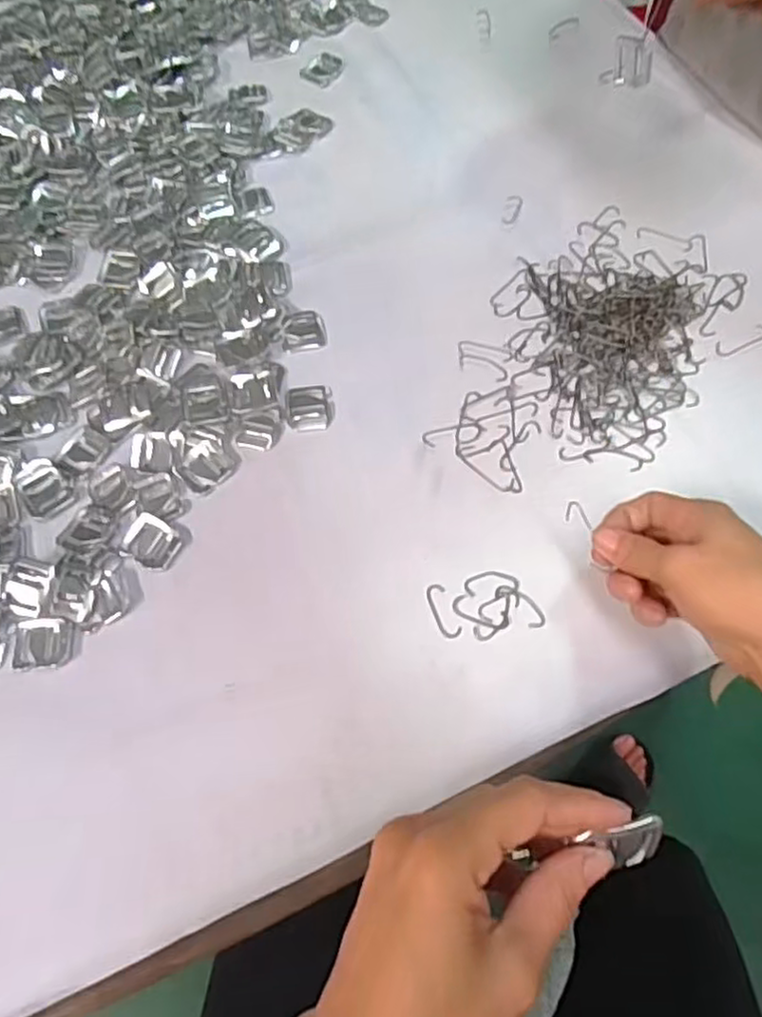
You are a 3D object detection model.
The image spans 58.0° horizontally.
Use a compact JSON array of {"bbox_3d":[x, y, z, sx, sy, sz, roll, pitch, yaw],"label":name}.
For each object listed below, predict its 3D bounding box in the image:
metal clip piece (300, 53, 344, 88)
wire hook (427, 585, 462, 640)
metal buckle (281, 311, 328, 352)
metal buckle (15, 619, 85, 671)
[{"bbox_3d":[-0.054,-0.397,0.622,0.032,0.005,0.037,30,69,16],"label":"metal clip piece"},{"bbox_3d":[0.036,0.060,0.403,0.012,0.004,0.034,-19,64,-6],"label":"wire hook"},{"bbox_3d":[-0.056,-0.128,0.496,0.031,0.005,0.033,-13,64,-3],"label":"metal buckle"},{"bbox_3d":[-0.195,0.079,0.403,0.038,0.005,0.029,-2,64,2],"label":"metal buckle"}]

